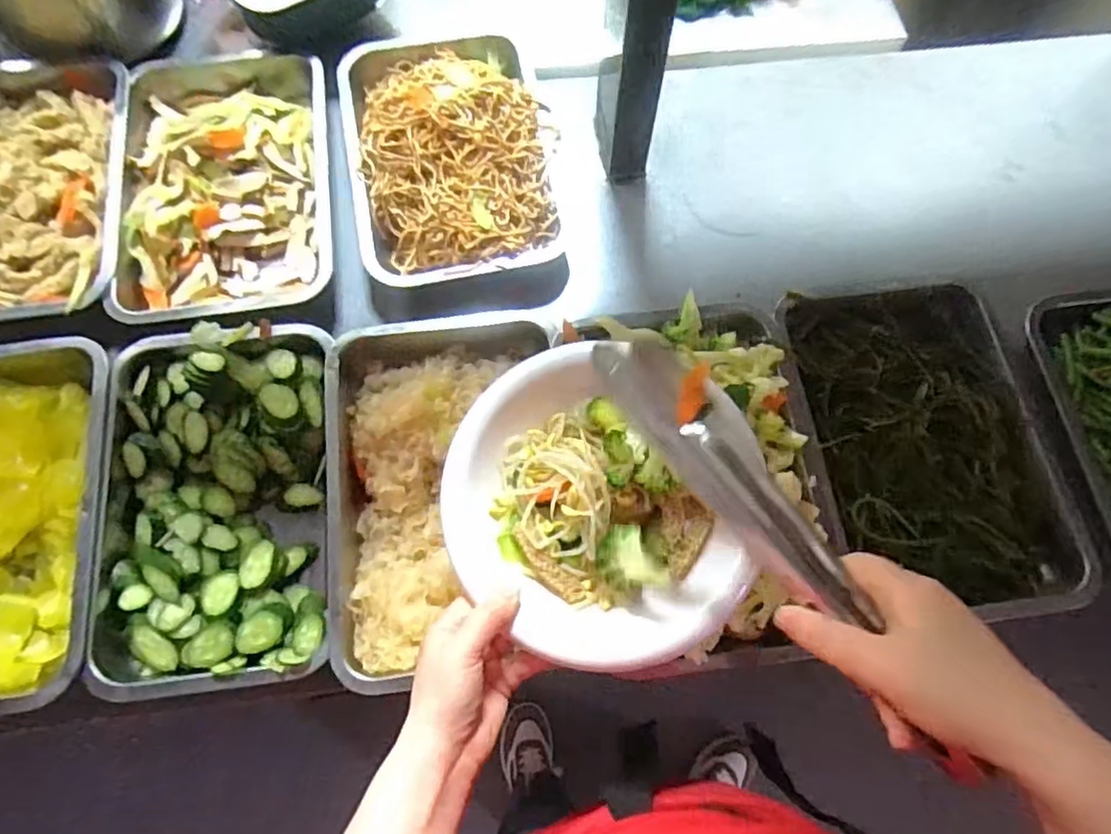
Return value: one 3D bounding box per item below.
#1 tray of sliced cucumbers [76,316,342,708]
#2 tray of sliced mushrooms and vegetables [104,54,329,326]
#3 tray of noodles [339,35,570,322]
[{"bbox_3d":[-0.283,0.068,0.559,0.189,0.048,0.302,-4,70,-4],"label":"tray of sliced cucumbers"},{"bbox_3d":[-0.322,-0.237,0.650,0.197,0.053,0.312,-4,70,-3],"label":"tray of sliced mushrooms and vegetables"},{"bbox_3d":[-0.101,-0.257,0.655,0.199,0.085,0.302,-8,71,-5],"label":"tray of noodles"}]

